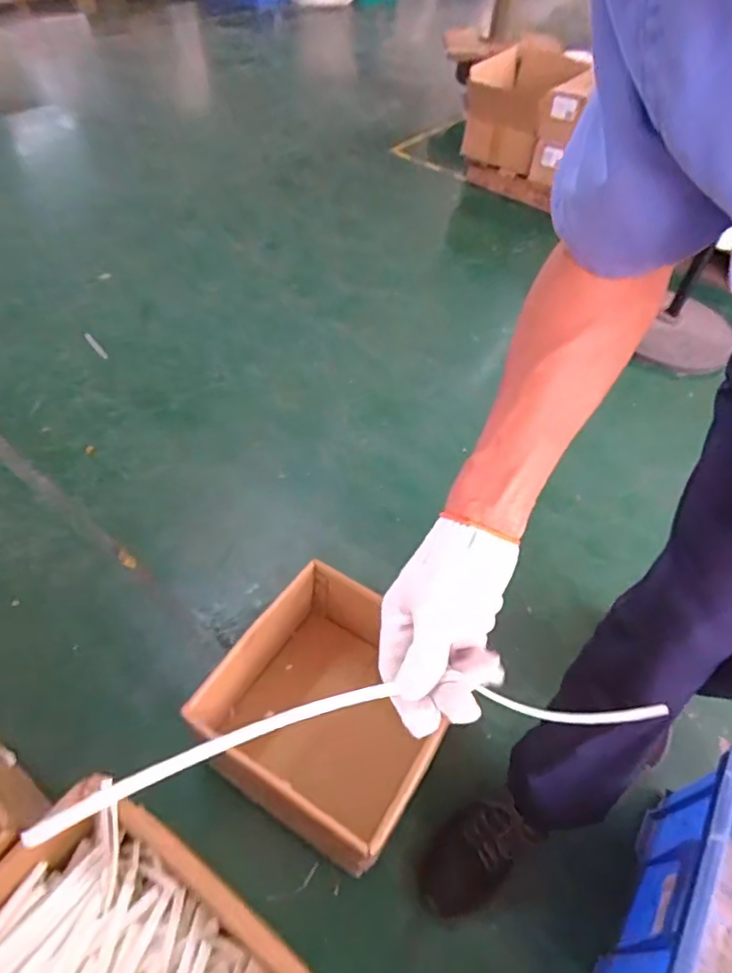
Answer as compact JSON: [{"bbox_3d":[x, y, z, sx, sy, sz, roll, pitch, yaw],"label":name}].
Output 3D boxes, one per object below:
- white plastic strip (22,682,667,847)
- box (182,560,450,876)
[{"bbox_3d":[0.008,0.171,0.390,0.428,0.021,0.056,-4,51,-11],"label":"white plastic strip"},{"bbox_3d":[-0.047,0.344,0.875,0.313,0.206,0.315,29,54,18],"label":"box"}]

